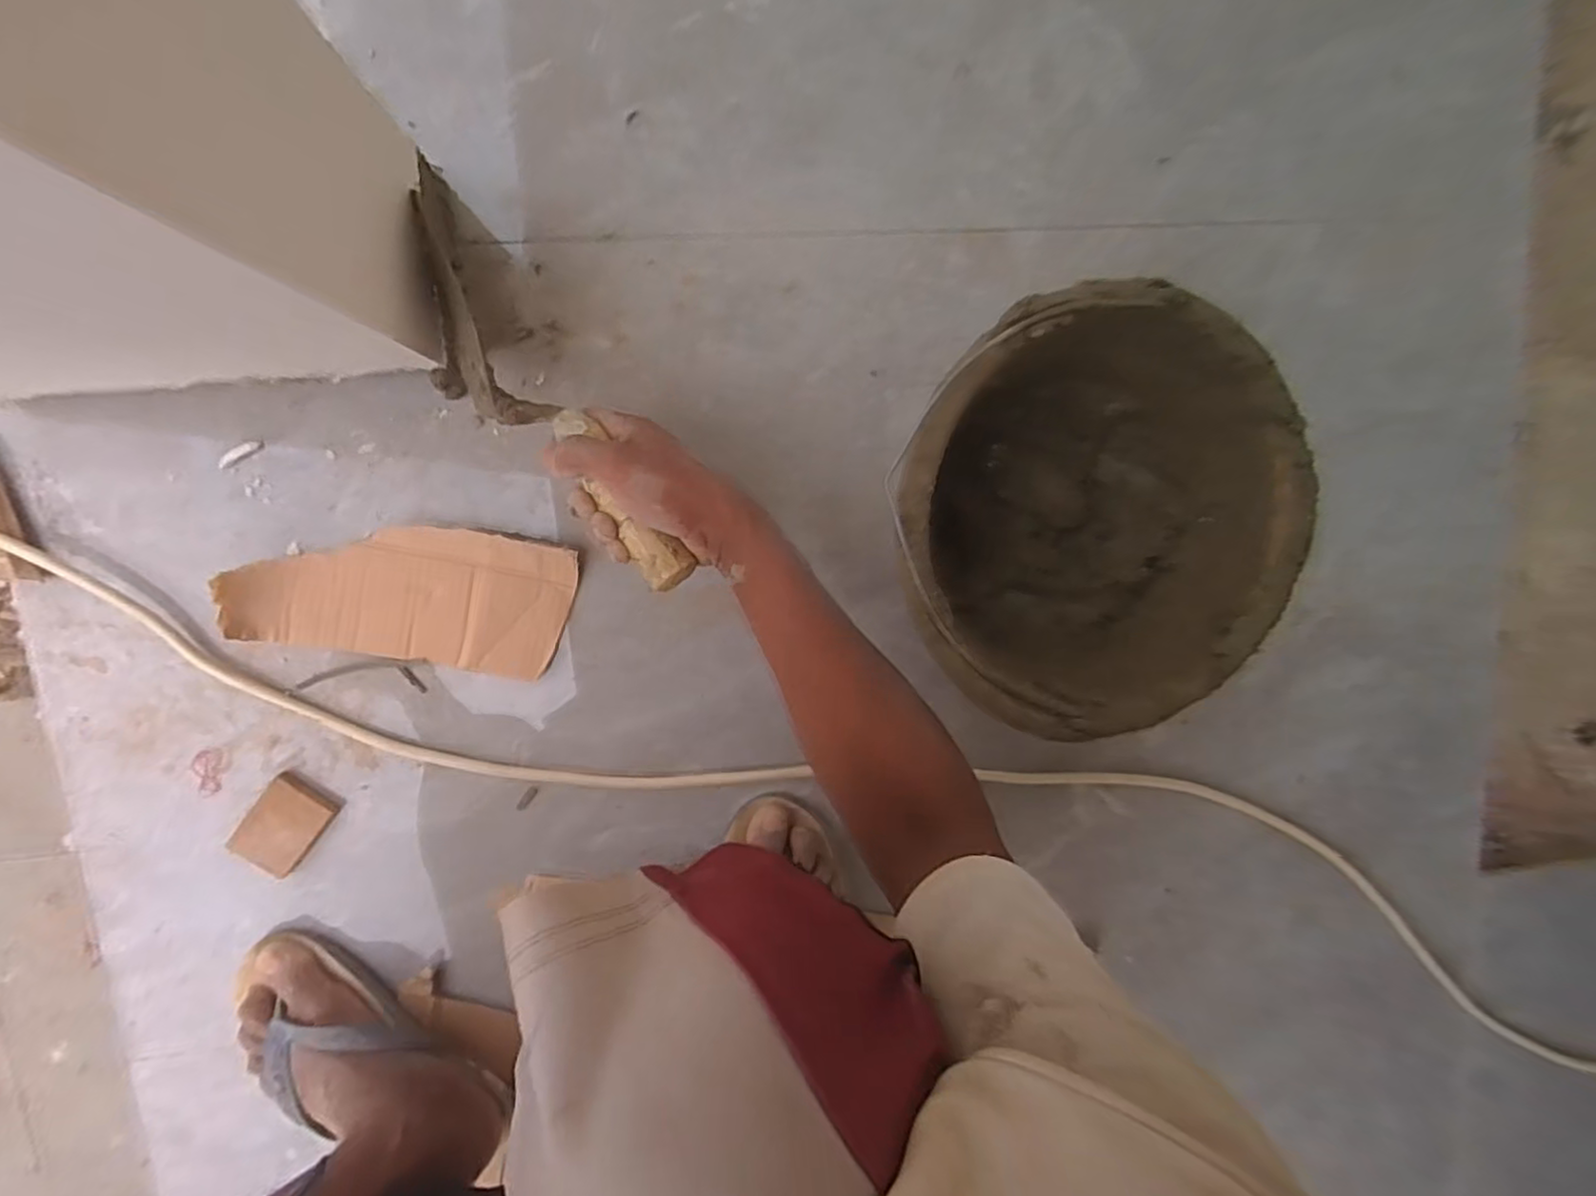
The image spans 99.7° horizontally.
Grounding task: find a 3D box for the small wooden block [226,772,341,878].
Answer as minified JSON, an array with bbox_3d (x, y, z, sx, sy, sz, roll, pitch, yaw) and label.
[{"bbox_3d":[-0.390,0.174,0.511,0.050,0.010,0.070,35,93,-9],"label":"small wooden block"}]

